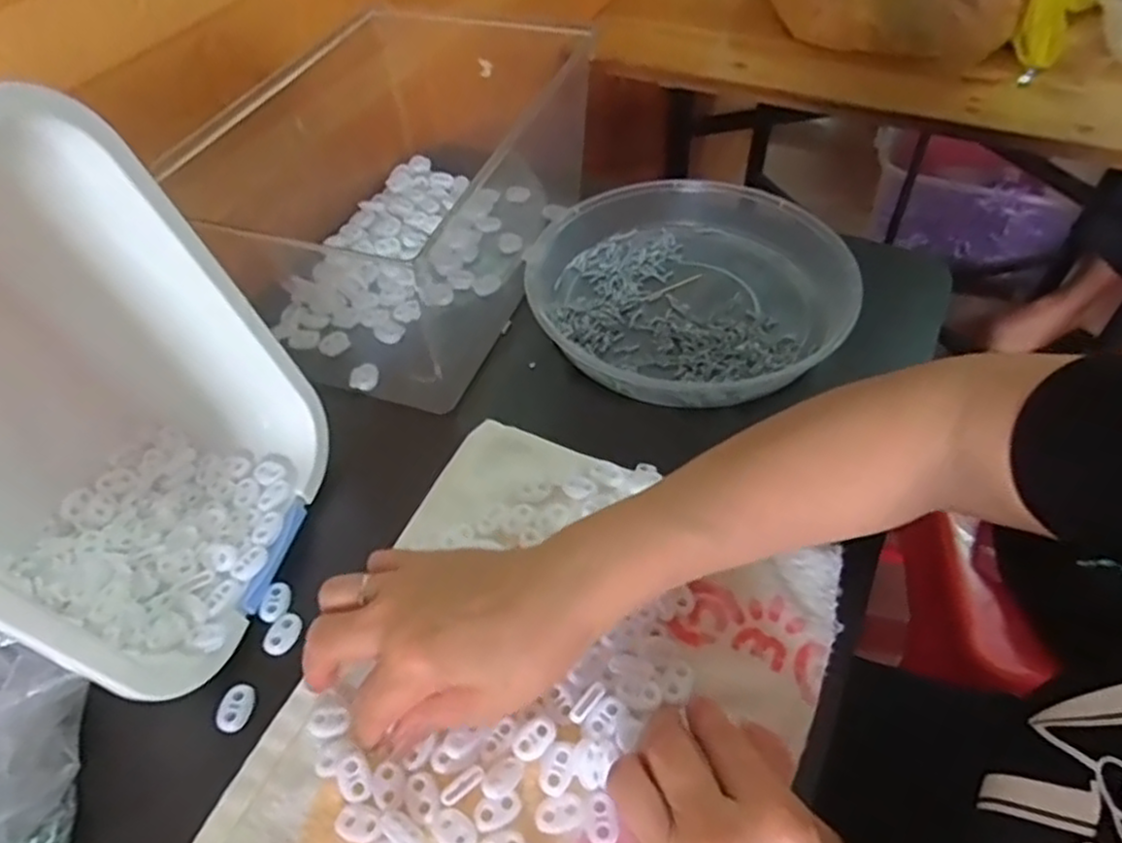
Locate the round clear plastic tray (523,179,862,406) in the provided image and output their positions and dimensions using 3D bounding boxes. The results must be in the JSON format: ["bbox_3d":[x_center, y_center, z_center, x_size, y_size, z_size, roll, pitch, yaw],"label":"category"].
[{"bbox_3d":[0.095,-0.101,0.545,0.224,0.048,0.224,-2,50,2],"label":"round clear plastic tray"}]

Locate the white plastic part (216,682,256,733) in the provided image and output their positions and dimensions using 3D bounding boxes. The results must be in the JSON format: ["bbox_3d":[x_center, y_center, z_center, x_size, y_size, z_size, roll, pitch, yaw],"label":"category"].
[{"bbox_3d":[-0.165,0.145,0.366,0.014,0.008,0.023,6,51,8],"label":"white plastic part"}]

